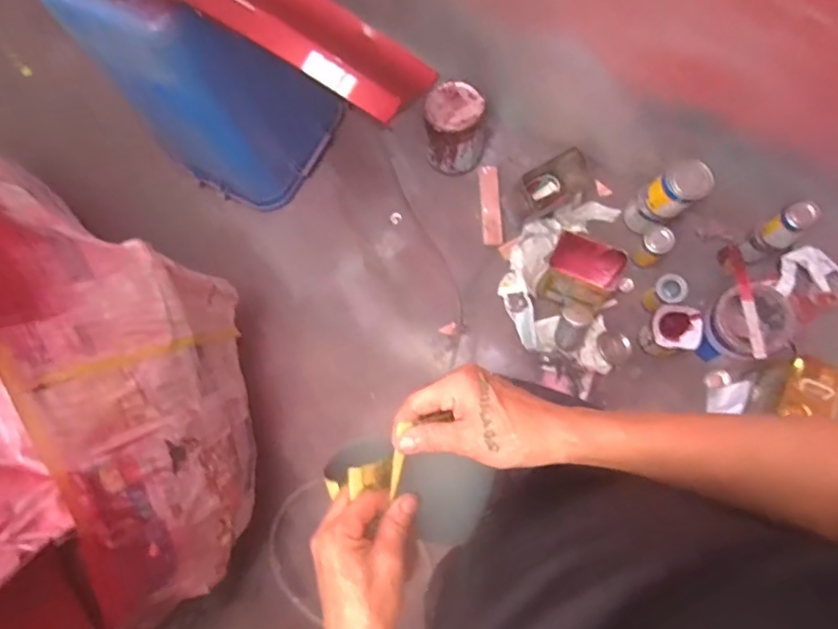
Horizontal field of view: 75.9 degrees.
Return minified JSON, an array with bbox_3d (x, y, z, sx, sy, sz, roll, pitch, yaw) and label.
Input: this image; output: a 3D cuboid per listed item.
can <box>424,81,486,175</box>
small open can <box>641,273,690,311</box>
[{"bbox_3d":[0.100,-0.503,1.468,0.159,0.220,0.167,0,80,0],"label":"can"},{"bbox_3d":[0.630,-0.055,1.390,0.080,0.110,0.073,0,78,1],"label":"small open can"}]

